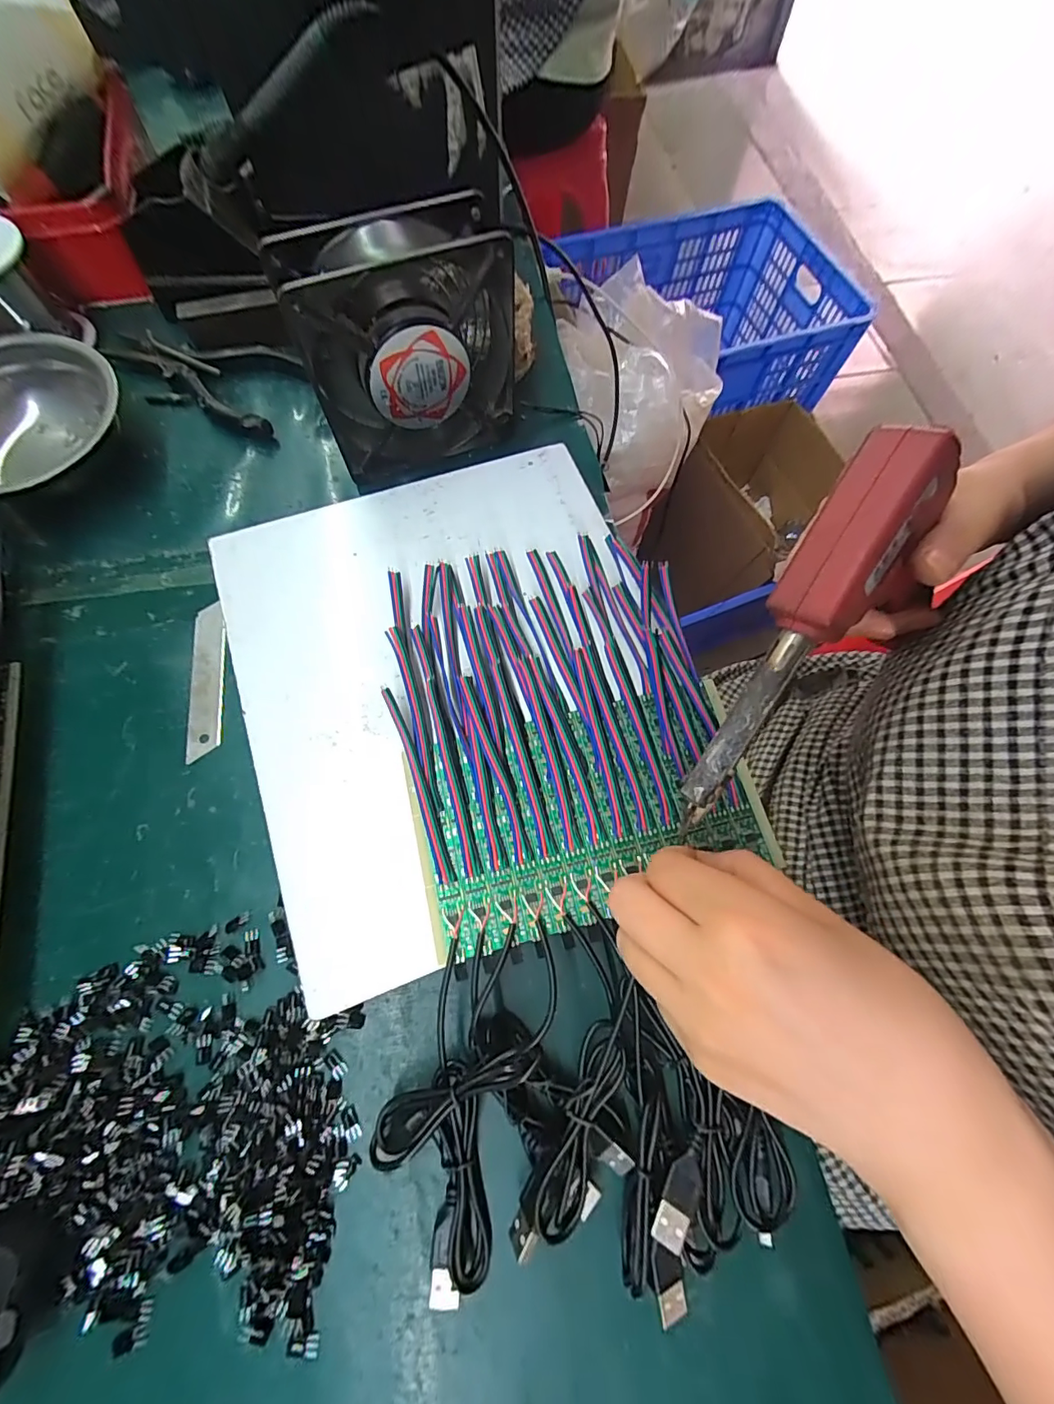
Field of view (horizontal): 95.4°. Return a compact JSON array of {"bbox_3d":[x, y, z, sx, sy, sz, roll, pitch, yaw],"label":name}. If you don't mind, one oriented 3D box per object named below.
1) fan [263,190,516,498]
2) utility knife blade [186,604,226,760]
[{"bbox_3d":[-0.070,-0.208,0.289,0.122,0.119,0.047,-23,74,-10],"label":"fan"},{"bbox_3d":[-0.189,-0.014,0.283,0.019,0.004,0.094,-7,72,-5],"label":"utility knife blade"}]

